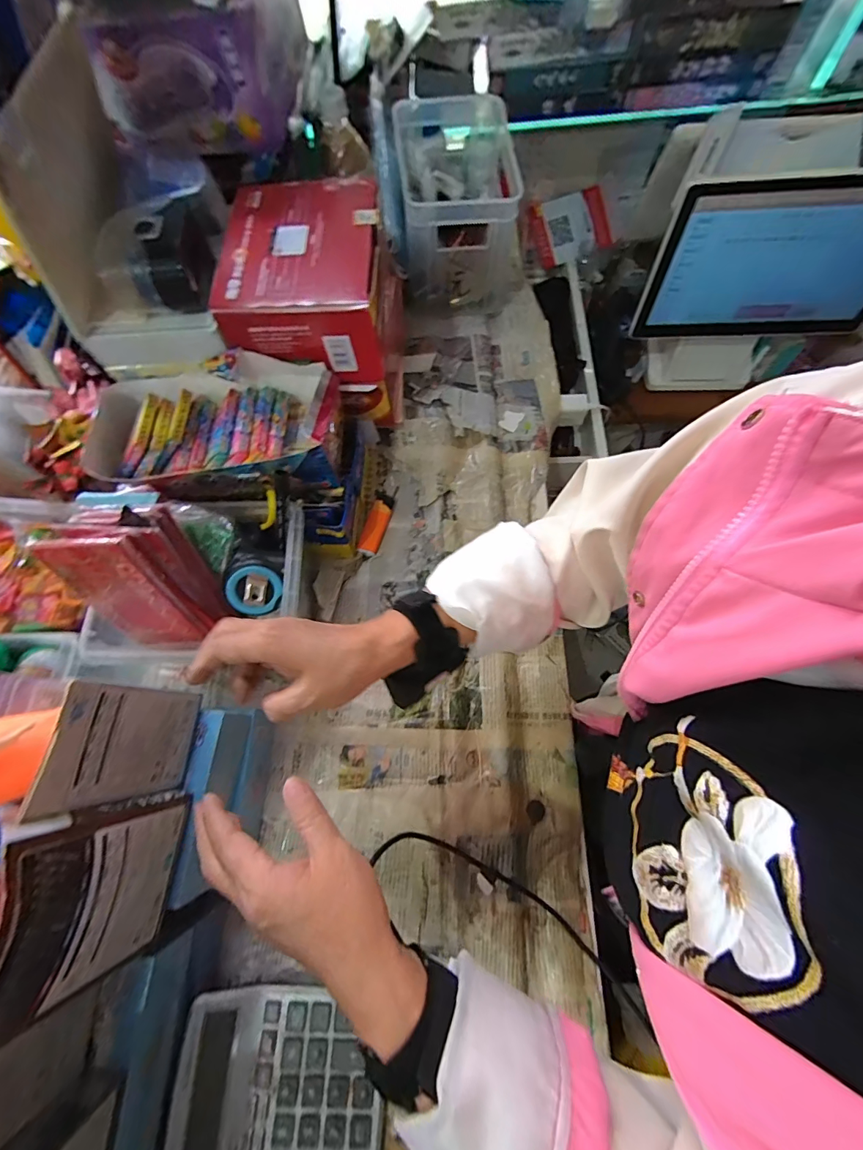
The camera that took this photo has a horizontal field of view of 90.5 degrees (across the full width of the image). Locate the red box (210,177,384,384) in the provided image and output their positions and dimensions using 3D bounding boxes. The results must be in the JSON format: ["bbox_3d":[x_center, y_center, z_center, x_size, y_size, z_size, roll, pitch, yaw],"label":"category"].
[{"bbox_3d":[-0.127,-0.308,0.454,0.153,0.094,0.181,-2,69,2],"label":"red box"}]

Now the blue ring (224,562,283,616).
[{"bbox_3d":[-0.174,0.013,0.419,0.049,0.009,0.053,-5,113,-12],"label":"blue ring"}]

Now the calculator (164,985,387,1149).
[{"bbox_3d":[-0.124,0.431,0.356,0.165,0.022,0.131,6,69,-5],"label":"calculator"}]

